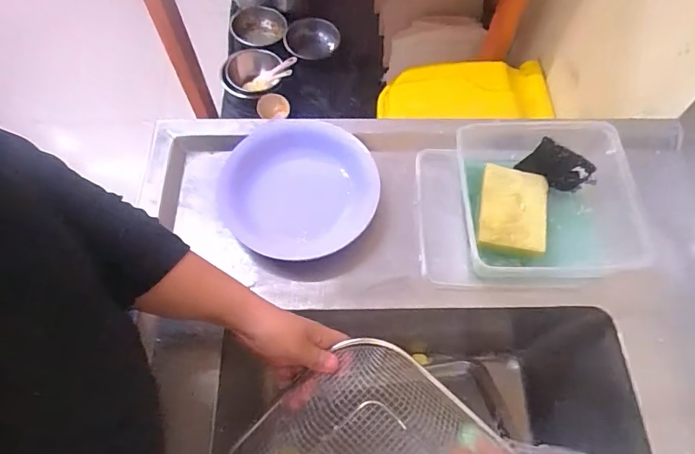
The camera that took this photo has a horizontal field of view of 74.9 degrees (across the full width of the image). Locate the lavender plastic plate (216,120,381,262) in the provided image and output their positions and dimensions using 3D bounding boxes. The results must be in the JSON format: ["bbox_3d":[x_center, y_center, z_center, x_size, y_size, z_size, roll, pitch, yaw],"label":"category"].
[{"bbox_3d":[-0.066,-0.048,0.575,0.199,0.042,0.188,0,63,0],"label":"lavender plastic plate"}]

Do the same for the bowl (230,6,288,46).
[{"bbox_3d":[-0.310,-0.702,1.600,0.190,0.062,0.175,0,63,0],"label":"bowl"}]

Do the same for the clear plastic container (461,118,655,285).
[{"bbox_3d":[0.242,-0.033,0.555,0.213,0.064,0.215,6,63,3],"label":"clear plastic container"}]

